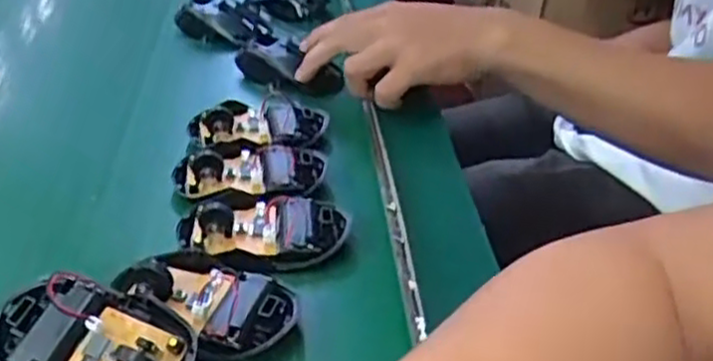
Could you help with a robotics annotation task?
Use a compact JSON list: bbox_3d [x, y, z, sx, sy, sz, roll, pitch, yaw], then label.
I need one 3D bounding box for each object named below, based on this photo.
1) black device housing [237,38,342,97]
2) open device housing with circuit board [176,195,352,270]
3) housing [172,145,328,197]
[{"bbox_3d":[-0.054,-0.098,0.618,0.092,0.027,0.041,15,35,17],"label":"black device housing"},{"bbox_3d":[-0.052,0.025,0.426,0.095,0.024,0.060,-6,34,-15],"label":"open device housing with circuit board"},{"bbox_3d":[-0.070,-0.009,0.478,0.094,0.020,0.051,5,33,2],"label":"housing"}]

